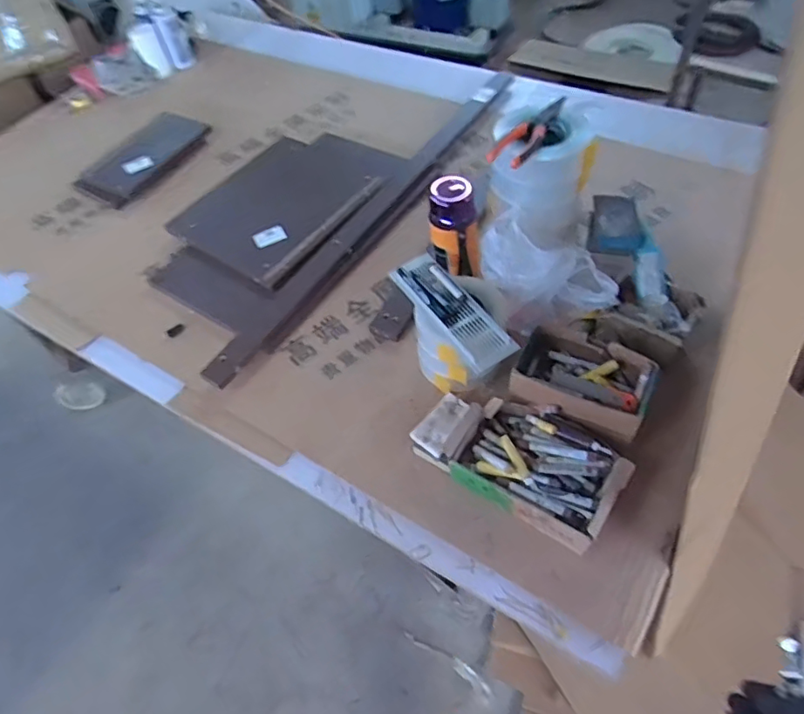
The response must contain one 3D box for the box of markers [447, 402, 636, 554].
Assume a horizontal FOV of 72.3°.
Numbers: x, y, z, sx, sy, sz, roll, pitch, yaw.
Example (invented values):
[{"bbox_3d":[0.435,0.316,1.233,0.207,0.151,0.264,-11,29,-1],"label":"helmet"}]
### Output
[{"bbox_3d":[0.203,0.161,0.800,0.209,0.070,0.157,26,62,23],"label":"box of markers"}]

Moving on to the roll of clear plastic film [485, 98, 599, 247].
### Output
[{"bbox_3d":[0.206,-0.278,0.858,0.139,0.182,0.115,-23,55,-9],"label":"roll of clear plastic film"}]

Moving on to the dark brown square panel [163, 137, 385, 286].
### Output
[{"bbox_3d":[-0.275,-0.347,1.210,0.351,0.028,0.386,29,61,25],"label":"dark brown square panel"}]

